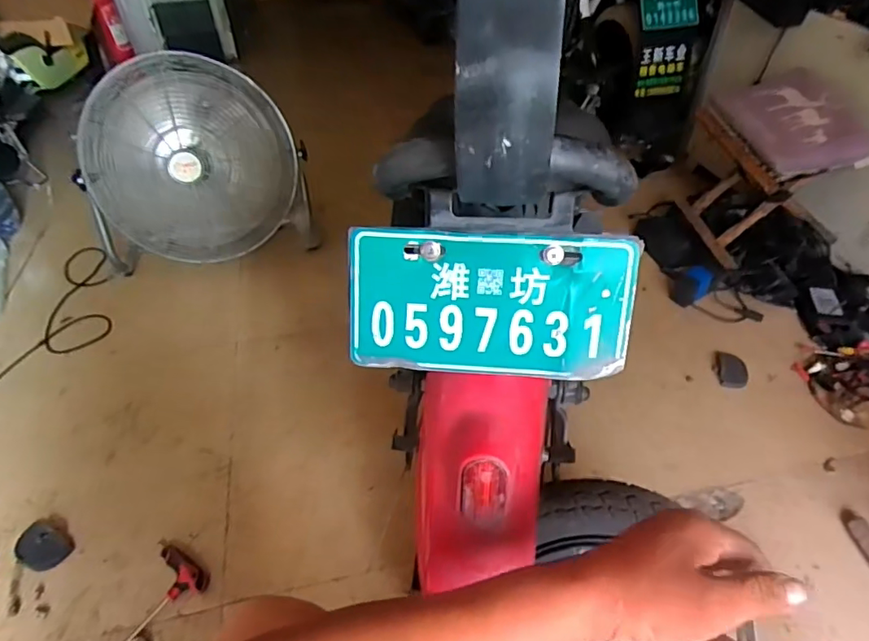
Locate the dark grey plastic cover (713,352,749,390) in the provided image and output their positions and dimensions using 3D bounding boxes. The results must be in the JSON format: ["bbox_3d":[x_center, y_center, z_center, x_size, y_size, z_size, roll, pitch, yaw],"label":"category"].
[{"bbox_3d":[0.647,0.108,1.182,0.068,0.013,0.093,14,44,16],"label":"dark grey plastic cover"}]

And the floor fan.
[{"bbox_3d":[-0.625,-0.382,1.439,0.559,0.488,0.226,1,42,2],"label":"floor fan"}]

